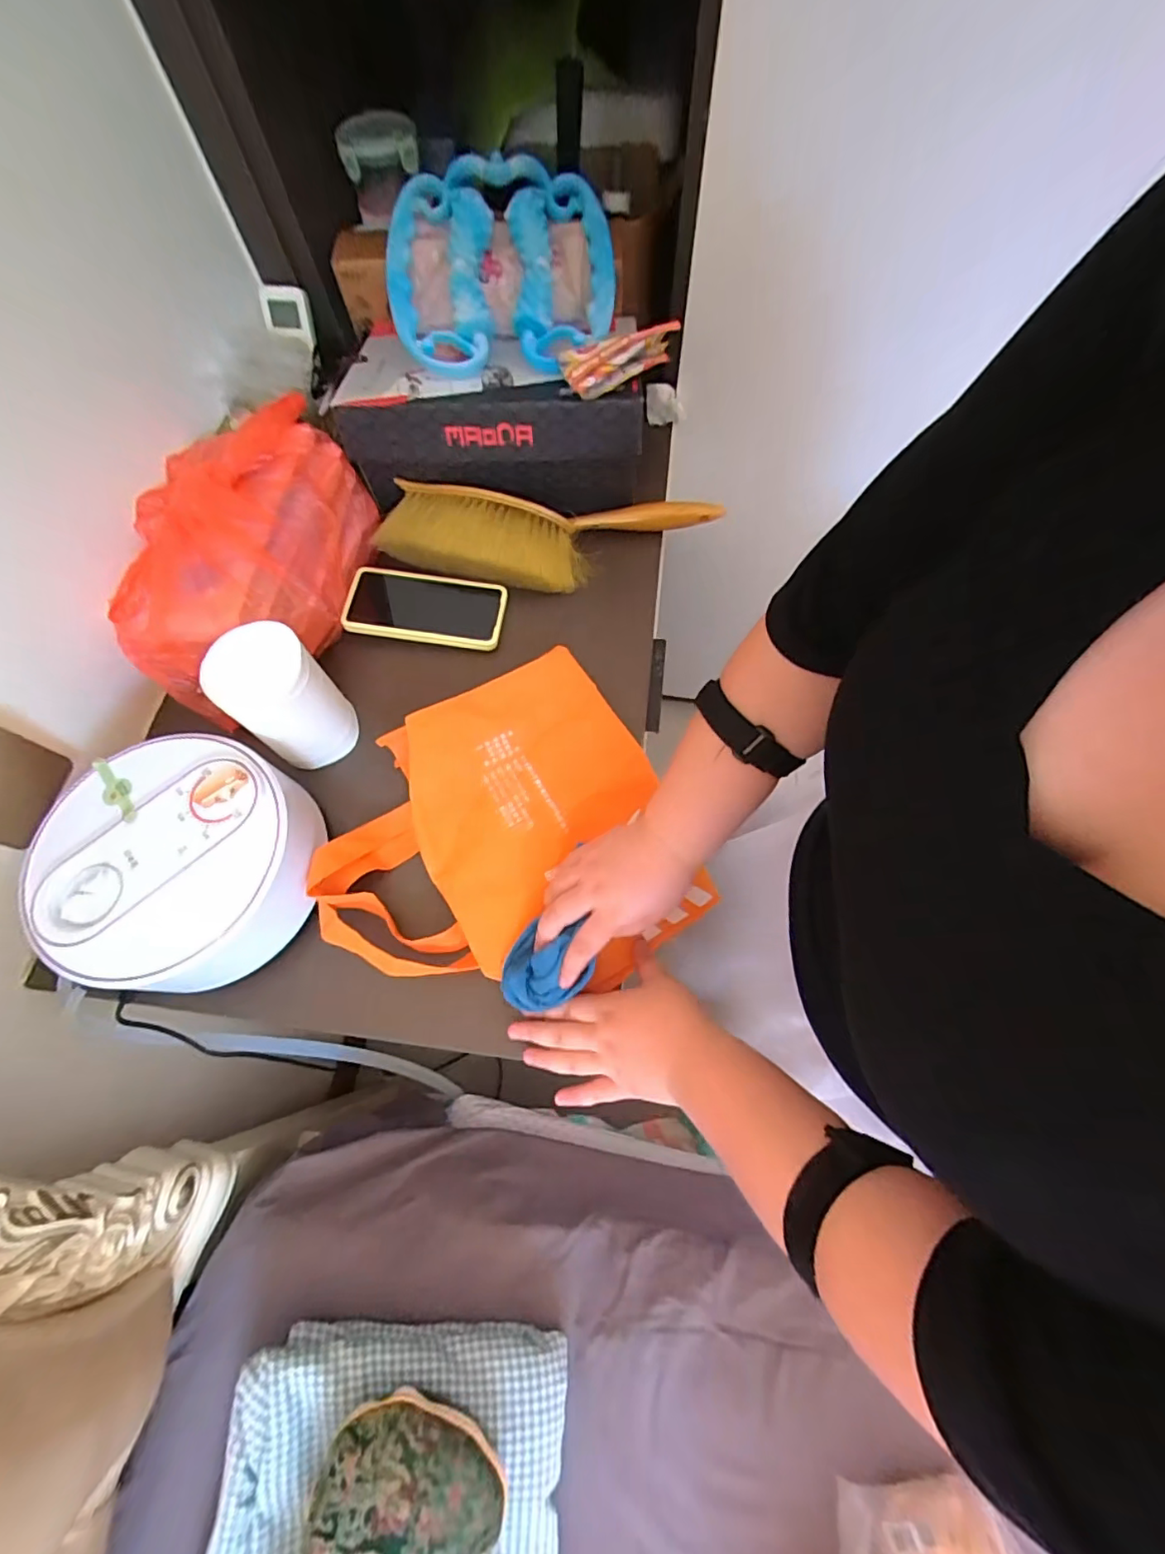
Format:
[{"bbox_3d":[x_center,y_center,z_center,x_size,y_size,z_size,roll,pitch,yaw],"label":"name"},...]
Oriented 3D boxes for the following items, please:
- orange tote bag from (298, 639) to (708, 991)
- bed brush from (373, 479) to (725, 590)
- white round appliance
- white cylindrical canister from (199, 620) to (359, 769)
[{"bbox_3d":[-0.072,0.060,0.499,0.304,0.072,0.283,-29,69,-10],"label":"orange tote bag"},{"bbox_3d":[-0.032,-0.275,0.626,0.385,0.059,0.109,-1,67,2],"label":"bed brush"},{"bbox_3d":[-0.328,0.067,0.458,0.195,0.081,0.192,-1,67,2],"label":"white round appliance"},{"bbox_3d":[-0.269,-0.069,0.506,0.076,0.119,0.083,-1,67,2],"label":"white cylindrical canister"}]

